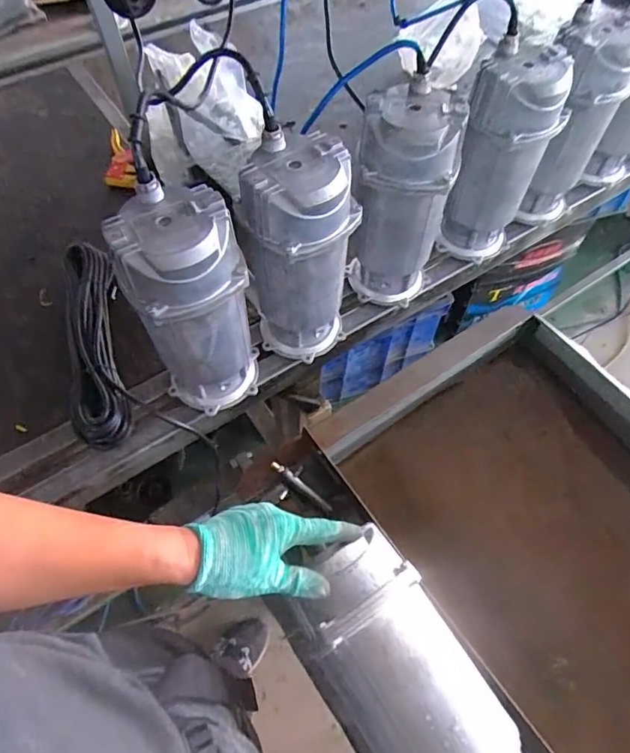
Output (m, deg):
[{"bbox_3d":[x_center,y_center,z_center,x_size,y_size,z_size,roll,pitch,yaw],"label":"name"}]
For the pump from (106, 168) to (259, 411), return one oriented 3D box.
[{"bbox_3d":[-0.142,-0.071,0.598,0.127,0.296,0.108,-19,61,-11],"label":"pump"}]

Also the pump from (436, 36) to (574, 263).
[{"bbox_3d":[0.274,-0.322,0.753,0.127,0.295,0.116,35,65,18],"label":"pump"}]

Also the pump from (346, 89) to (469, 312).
[{"bbox_3d":[0.118,-0.237,0.704,0.124,0.302,0.102,2,59,1],"label":"pump"}]

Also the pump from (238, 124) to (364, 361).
[{"bbox_3d":[-0.019,-0.144,0.641,0.135,0.295,0.119,-5,59,-4],"label":"pump"}]

